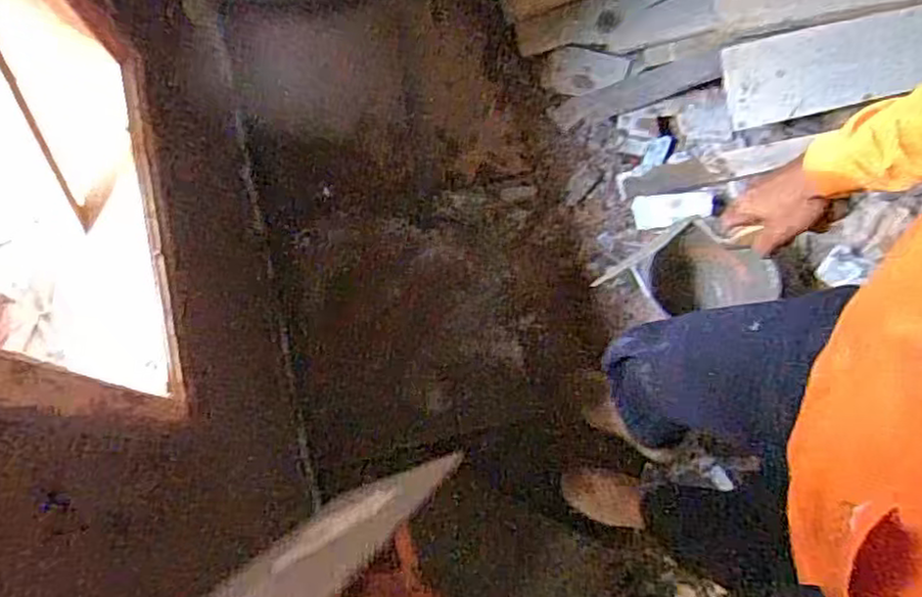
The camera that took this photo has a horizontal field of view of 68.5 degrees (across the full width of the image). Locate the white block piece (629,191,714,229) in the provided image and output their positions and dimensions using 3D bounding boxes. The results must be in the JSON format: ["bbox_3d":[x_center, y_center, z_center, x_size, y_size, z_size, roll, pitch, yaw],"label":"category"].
[{"bbox_3d":[0.440,-0.184,1.399,0.157,0.019,0.068,-4,90,12],"label":"white block piece"}]

